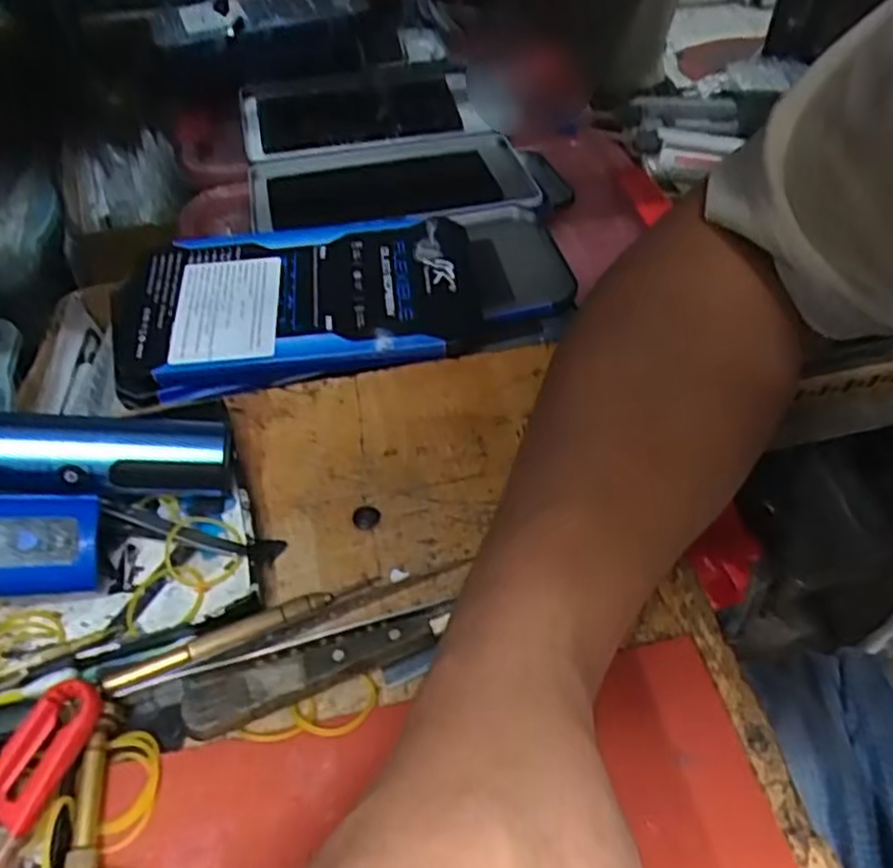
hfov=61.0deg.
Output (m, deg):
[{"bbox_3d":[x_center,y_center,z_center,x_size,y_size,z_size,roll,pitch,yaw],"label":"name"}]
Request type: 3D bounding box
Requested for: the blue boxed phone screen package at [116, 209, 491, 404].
[{"bbox_3d":[-0.072,-0.067,0.378,0.181,0.027,0.095,-9,48,-9],"label":"blue boxed phone screen package"}]

